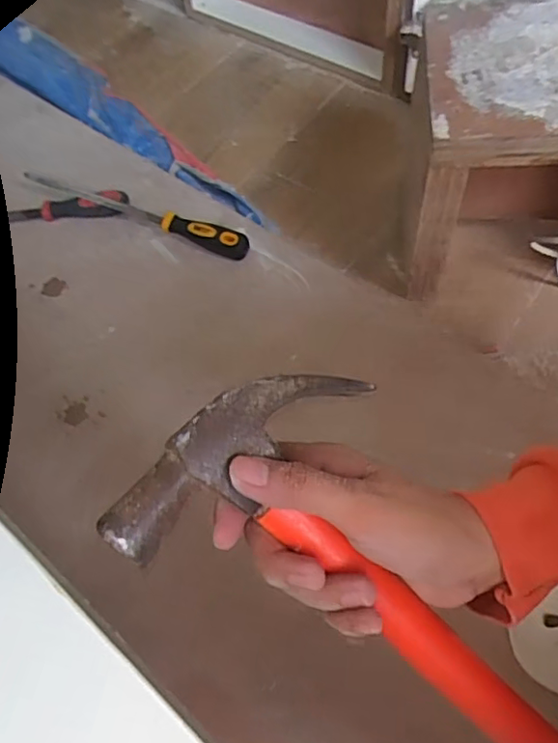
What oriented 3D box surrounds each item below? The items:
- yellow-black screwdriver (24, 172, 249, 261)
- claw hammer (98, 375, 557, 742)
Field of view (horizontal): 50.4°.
[{"bbox_3d":[-0.170,-0.195,0.718,0.295,0.037,0.031,21,65,16],"label":"yellow-black screwdriver"},{"bbox_3d":[0.061,0.105,0.272,0.262,0.034,0.112,41,65,-12],"label":"claw hammer"}]

